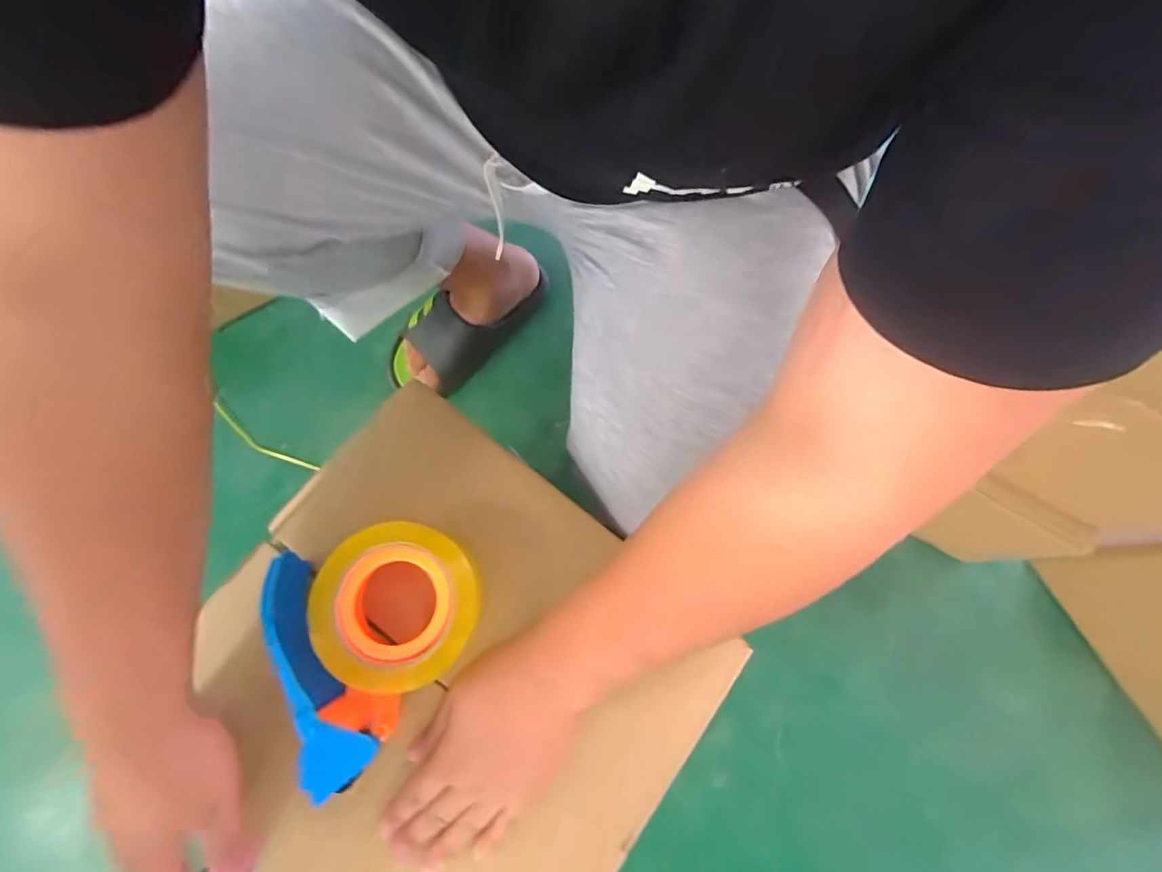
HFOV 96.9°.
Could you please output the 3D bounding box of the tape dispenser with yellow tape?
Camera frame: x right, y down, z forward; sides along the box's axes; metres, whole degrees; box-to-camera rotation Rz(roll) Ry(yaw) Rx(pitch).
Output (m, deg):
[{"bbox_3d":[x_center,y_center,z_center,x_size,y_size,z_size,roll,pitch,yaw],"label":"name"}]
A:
[{"bbox_3d":[-0.136,0.137,0.358,0.122,0.056,0.143,-23,76,-7],"label":"tape dispenser with yellow tape"}]

